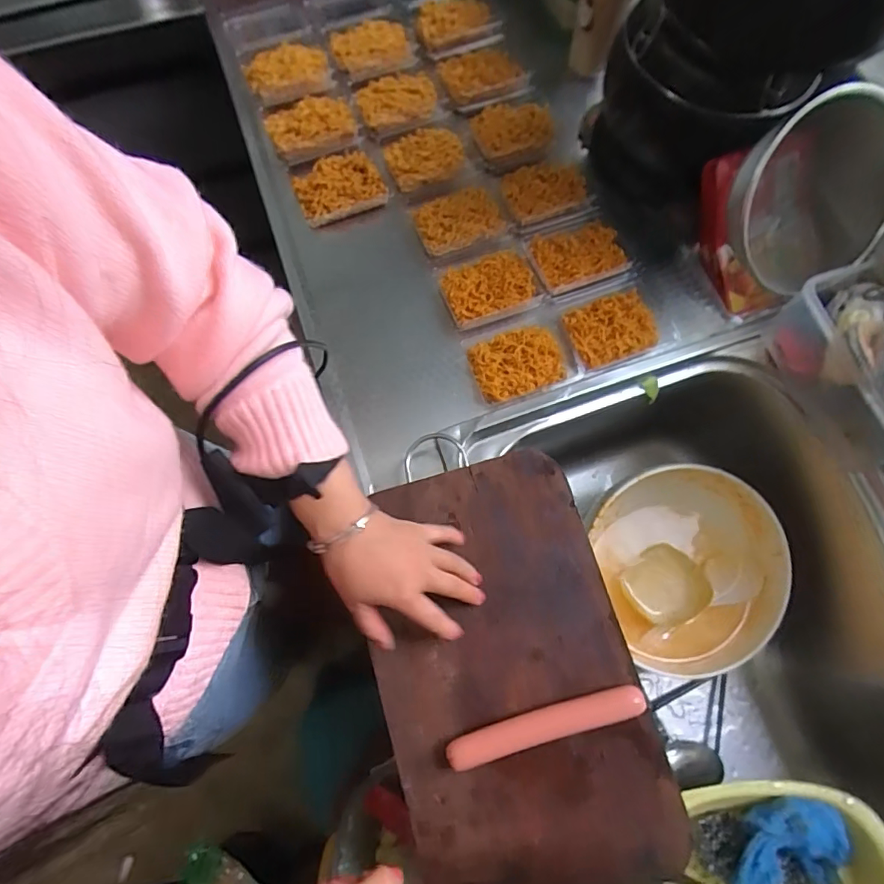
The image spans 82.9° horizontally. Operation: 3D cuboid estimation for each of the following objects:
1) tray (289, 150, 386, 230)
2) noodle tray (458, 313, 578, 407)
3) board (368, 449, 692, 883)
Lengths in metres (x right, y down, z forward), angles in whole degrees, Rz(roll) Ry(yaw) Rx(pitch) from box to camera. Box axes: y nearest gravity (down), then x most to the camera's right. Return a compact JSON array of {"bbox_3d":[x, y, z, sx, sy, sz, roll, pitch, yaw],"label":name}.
[{"bbox_3d":[-0.123,-0.303,0.592,0.099,0.022,0.079,-20,75,-7],"label":"tray"},{"bbox_3d":[0.086,-0.091,0.536,0.110,0.022,0.085,-19,75,-6],"label":"noodle tray"},{"bbox_3d":[0.055,0.195,0.427,0.208,0.019,0.354,-15,75,-5],"label":"board"}]

